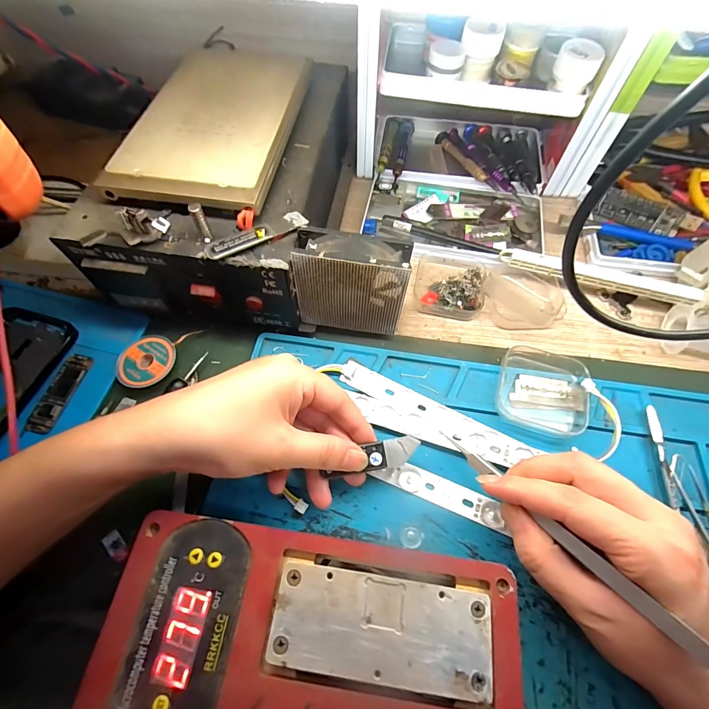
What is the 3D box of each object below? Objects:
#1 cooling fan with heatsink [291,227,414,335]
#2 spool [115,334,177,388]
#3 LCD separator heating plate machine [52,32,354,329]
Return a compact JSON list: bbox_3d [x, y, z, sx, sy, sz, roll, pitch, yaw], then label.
[{"bbox_3d":[-0.002,-0.051,0.277,0.079,0.086,0.029,6,63,3],"label":"cooling fan with heatsink"},{"bbox_3d":[-0.167,0.005,0.288,0.044,0.014,0.044,0,62,0],"label":"spool"},{"bbox_3d":[-0.102,-0.146,0.314,0.168,0.103,0.235,7,63,3],"label":"LCD separator heating plate machine"}]

